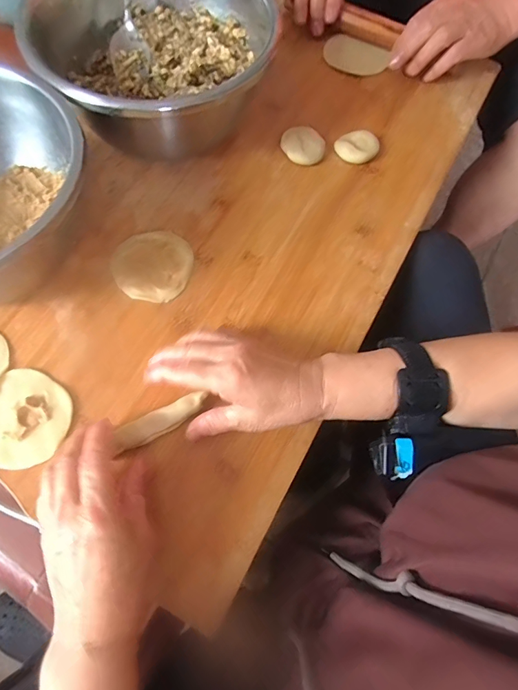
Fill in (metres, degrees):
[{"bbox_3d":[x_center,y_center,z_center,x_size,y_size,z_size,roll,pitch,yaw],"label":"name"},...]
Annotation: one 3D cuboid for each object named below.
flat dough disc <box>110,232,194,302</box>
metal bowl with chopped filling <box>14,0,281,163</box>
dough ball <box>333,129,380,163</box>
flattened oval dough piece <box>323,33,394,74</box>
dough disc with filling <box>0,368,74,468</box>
[{"bbox_3d":[-0.107,-0.080,0.401,0.075,0.009,0.077,1,69,-3],"label":"flat dough disc"},{"bbox_3d":[-0.106,-0.314,0.437,0.233,0.106,0.215,1,69,-3],"label":"metal bowl with chopped filling"},{"bbox_3d":[0.115,-0.233,0.464,0.049,0.011,0.047,1,69,-3],"label":"dough ball"},{"bbox_3d":[0.128,-0.382,0.526,0.083,0.008,0.052,25,82,3],"label":"flattened oval dough piece"},{"bbox_3d":[-0.201,0.064,0.342,0.076,0.011,0.077,1,69,-3],"label":"dough disc with filling"}]

